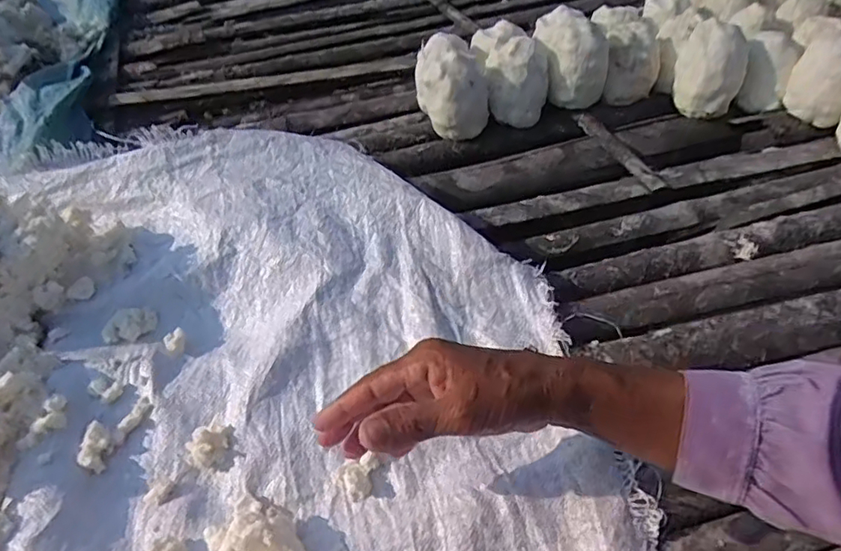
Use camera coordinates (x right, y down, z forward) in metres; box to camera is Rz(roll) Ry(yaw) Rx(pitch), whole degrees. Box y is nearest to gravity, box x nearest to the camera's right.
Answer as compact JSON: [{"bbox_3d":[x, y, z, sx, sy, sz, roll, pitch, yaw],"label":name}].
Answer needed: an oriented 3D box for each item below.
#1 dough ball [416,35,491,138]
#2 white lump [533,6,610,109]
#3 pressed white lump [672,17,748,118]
[{"bbox_3d":[0.040,-0.255,0.798,0.094,0.103,0.136,-5,48,3],"label":"dough ball"},{"bbox_3d":[0.202,-0.299,0.808,0.082,0.106,0.140,-6,48,2],"label":"white lump"},{"bbox_3d":[0.367,-0.256,0.761,0.081,0.111,0.061,19,53,22],"label":"pressed white lump"}]

